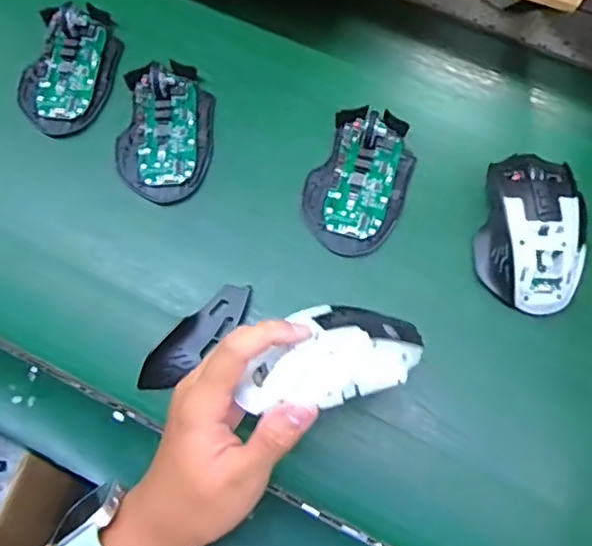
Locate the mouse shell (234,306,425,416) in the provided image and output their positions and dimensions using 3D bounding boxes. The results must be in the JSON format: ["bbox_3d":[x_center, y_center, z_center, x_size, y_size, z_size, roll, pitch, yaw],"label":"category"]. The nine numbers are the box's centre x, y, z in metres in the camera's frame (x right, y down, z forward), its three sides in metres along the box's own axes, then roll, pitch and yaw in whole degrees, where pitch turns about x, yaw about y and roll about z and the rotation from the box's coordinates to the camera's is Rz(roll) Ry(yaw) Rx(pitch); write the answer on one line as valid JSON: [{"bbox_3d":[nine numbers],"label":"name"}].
[{"bbox_3d":[0.019,0.047,0.352,0.106,0.024,0.059,-18,73,-4],"label":"mouse shell"}]

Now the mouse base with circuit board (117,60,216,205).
[{"bbox_3d":[-0.103,-0.114,0.472,0.071,0.021,0.114,1,73,2],"label":"mouse base with circuit board"}]

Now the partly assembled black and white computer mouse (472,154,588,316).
[{"bbox_3d":[0.170,-0.031,0.433,0.070,0.039,0.111,12,74,5],"label":"partly assembled black and white computer mouse"}]

